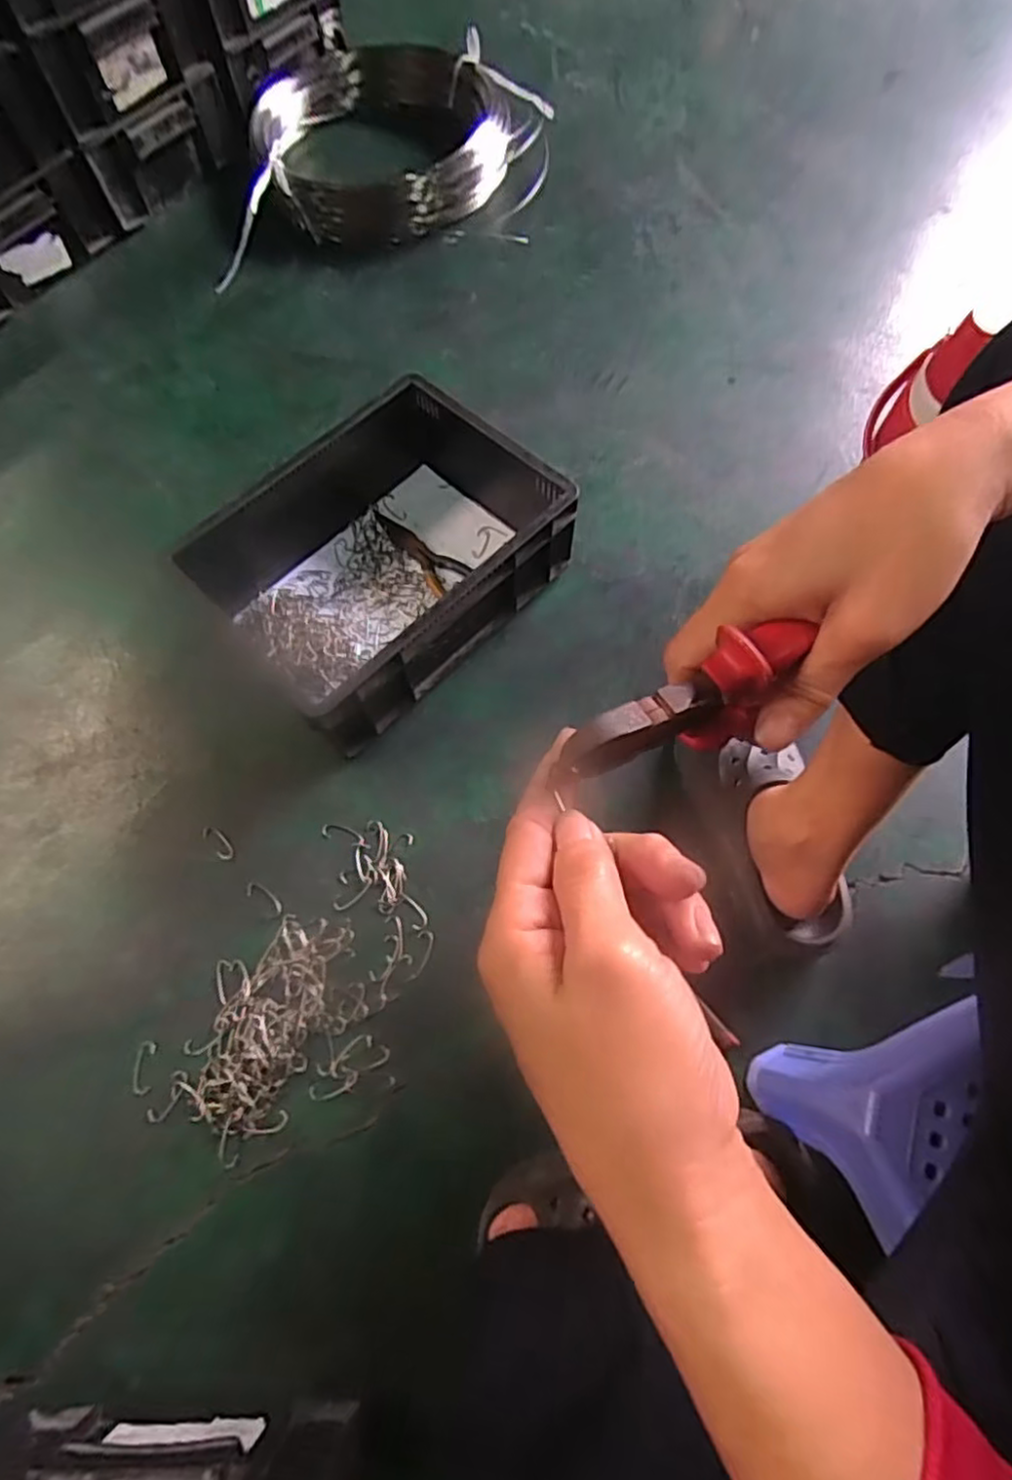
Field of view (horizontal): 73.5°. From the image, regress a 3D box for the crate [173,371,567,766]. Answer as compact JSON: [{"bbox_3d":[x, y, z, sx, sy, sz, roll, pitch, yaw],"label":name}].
[{"bbox_3d":[-0.132,-0.198,0.701,0.334,0.115,0.285,-41,71,-14],"label":"crate"}]

